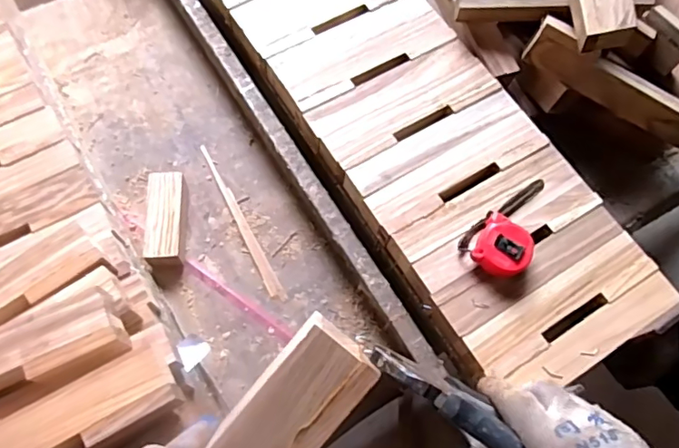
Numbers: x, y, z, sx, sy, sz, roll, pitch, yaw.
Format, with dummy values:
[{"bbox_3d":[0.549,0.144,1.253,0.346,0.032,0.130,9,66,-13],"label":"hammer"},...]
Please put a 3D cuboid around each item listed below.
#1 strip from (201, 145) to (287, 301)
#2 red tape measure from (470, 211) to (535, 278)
[{"bbox_3d":[-0.136,-0.005,0.736,0.016,0.004,0.250,-26,72,-12],"label":"strip"},{"bbox_3d":[0.188,0.029,0.622,0.061,0.034,0.063,1,68,-2],"label":"red tape measure"}]

